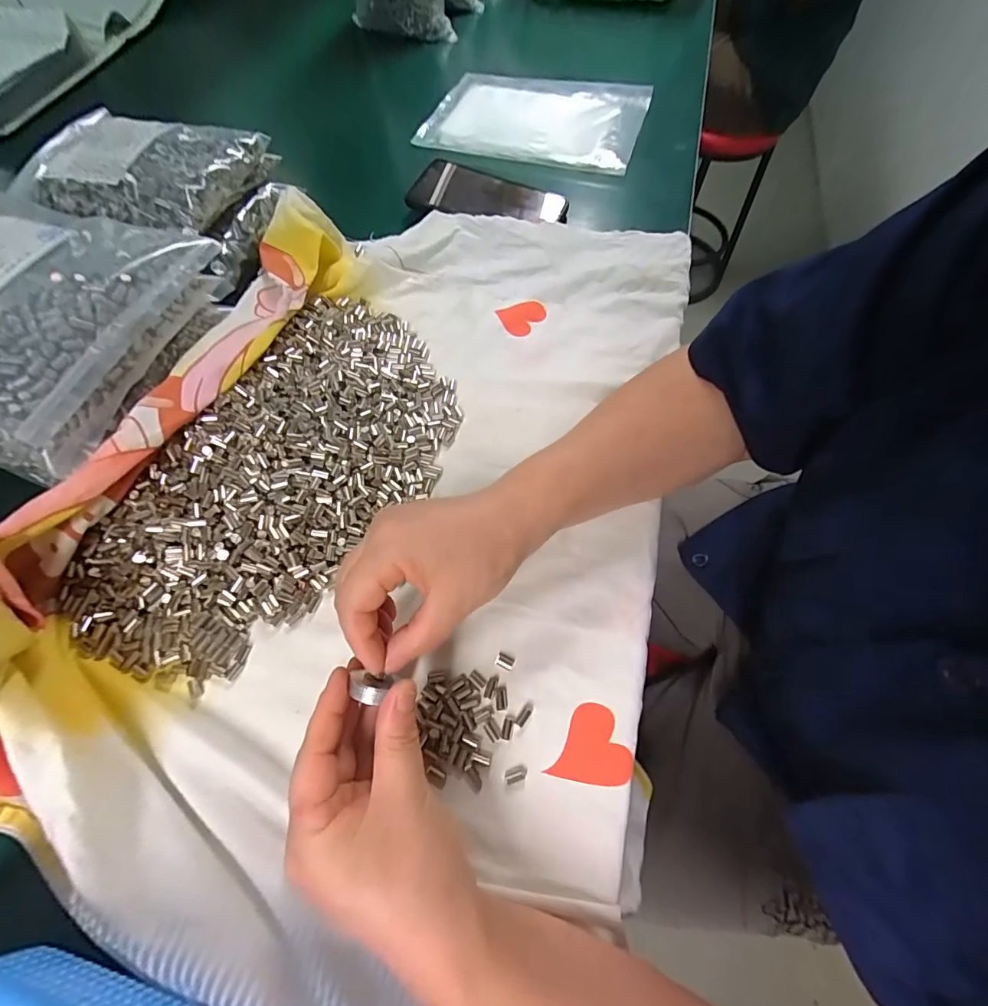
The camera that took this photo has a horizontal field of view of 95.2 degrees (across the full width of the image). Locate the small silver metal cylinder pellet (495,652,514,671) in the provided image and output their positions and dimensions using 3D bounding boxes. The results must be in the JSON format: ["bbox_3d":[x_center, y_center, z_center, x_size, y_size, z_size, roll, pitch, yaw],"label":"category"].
[{"bbox_3d":[0.007,0.098,0.280,0.011,0.004,0.008,26,64,10],"label":"small silver metal cylinder pellet"}]

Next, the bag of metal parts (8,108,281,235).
[{"bbox_3d":[-0.294,-0.280,0.377,0.160,0.034,0.134,9,64,4],"label":"bag of metal parts"}]

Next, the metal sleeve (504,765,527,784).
[{"bbox_3d":[0.012,0.152,0.252,0.013,0.005,0.007,-14,65,-10],"label":"metal sleeve"}]

